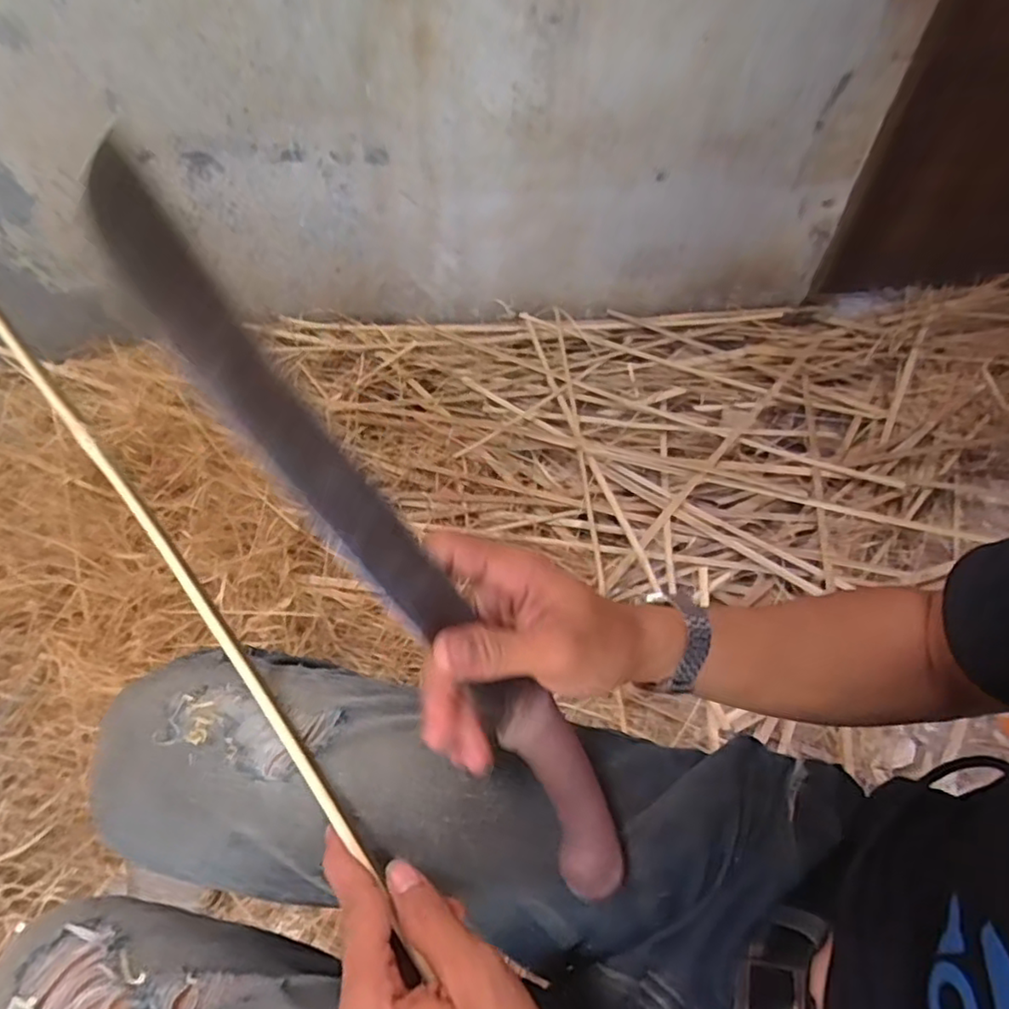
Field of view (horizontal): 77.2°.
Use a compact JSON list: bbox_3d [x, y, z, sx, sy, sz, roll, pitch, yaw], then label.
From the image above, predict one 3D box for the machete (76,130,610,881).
[{"bbox_3d":[-0.040,0.043,0.287,0.045,0.396,0.021,-45,26,-28],"label":"machete"}]

